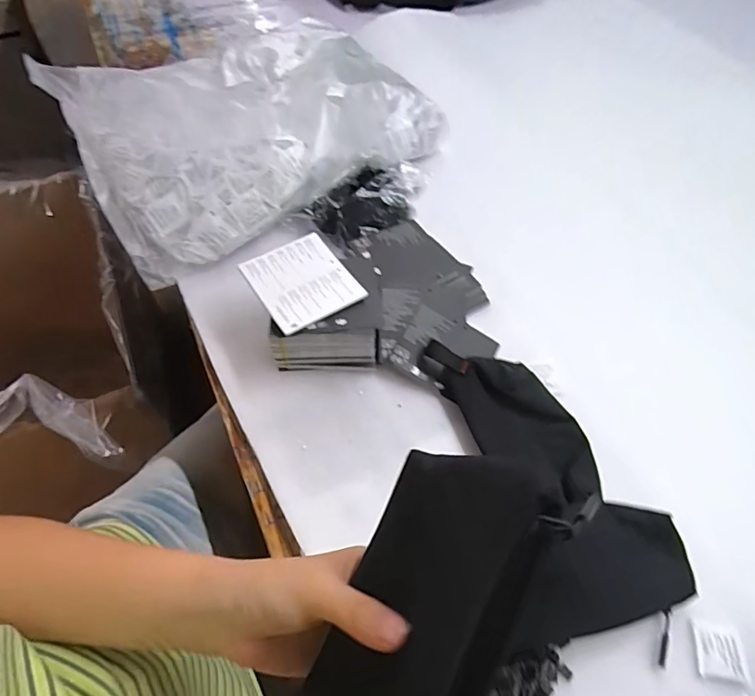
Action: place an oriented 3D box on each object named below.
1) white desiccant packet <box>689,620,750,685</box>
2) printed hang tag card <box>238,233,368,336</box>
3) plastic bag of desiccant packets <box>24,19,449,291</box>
[{"bbox_3d":[0.271,0.241,0.368,0.037,0.005,0.036,12,58,4],"label":"white desiccant packet"},{"bbox_3d":[-0.074,-0.066,0.464,0.092,0.007,0.098,-28,64,-22],"label":"printed hang tag card"},{"bbox_3d":[-0.167,-0.316,0.626,0.449,0.079,0.347,-31,65,-20],"label":"plastic bag of desiccant packets"}]

